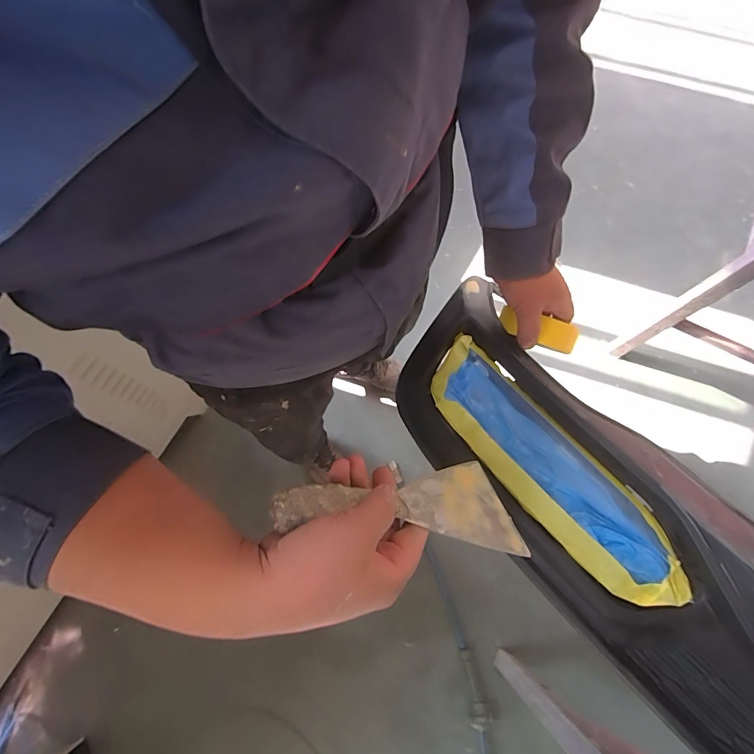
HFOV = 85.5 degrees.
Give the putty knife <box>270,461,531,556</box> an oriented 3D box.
[{"bbox_3d":[0.026,0.109,0.304,0.210,0.022,0.081,7,40,-39],"label":"putty knife"}]

